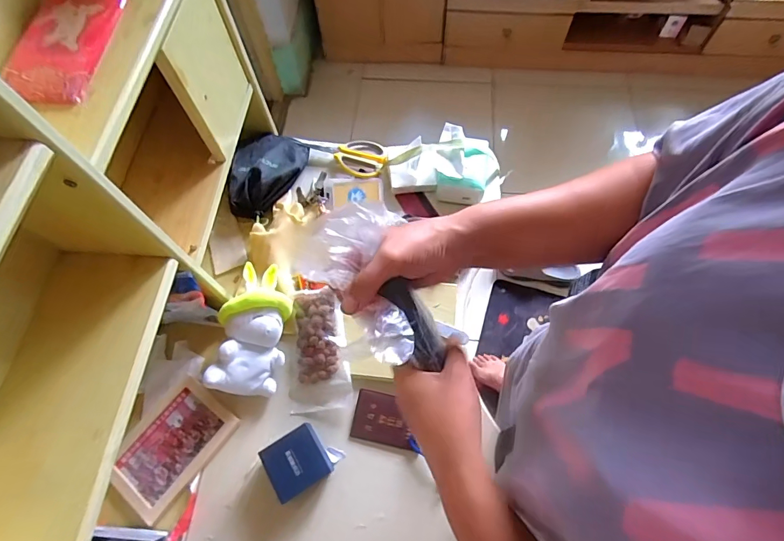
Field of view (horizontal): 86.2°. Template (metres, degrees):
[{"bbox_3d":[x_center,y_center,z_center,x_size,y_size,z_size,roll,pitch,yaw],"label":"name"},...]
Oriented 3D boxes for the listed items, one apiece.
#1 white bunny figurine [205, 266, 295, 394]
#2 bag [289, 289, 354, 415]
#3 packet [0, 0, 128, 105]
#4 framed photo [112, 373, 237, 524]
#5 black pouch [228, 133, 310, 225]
[{"bbox_3d":[-0.208,0.085,0.648,0.092,0.095,0.207,6,65,5],"label":"white bunny figurine"},{"bbox_3d":[-0.115,0.124,0.662,0.095,0.025,0.186,-4,77,0],"label":"bag"},{"bbox_3d":[-0.356,-0.247,0.450,0.104,0.014,0.169,1,65,2],"label":"packet"},{"bbox_3d":[-0.327,0.257,0.620,0.119,0.011,0.169,33,70,16],"label":"framed photo"},{"bbox_3d":[-0.246,-0.190,0.801,0.123,0.048,0.191,19,67,11],"label":"black pouch"}]

